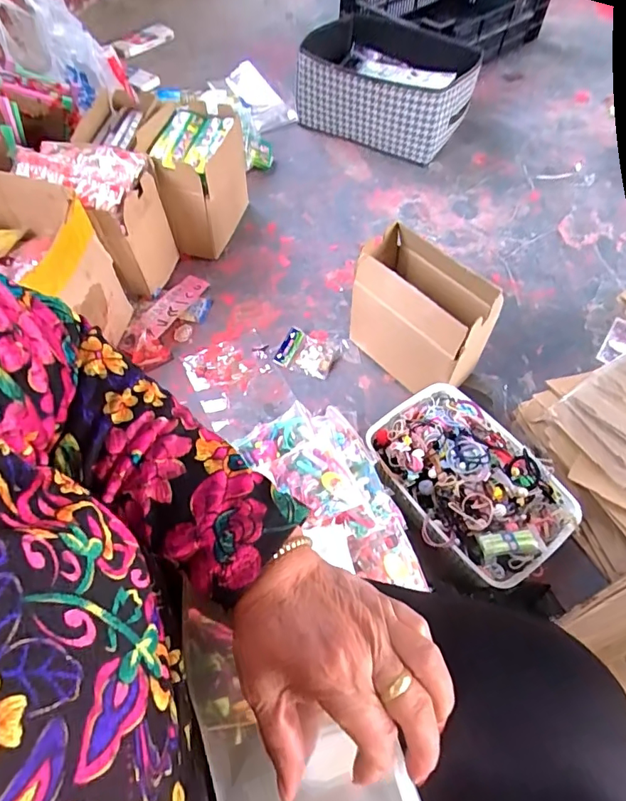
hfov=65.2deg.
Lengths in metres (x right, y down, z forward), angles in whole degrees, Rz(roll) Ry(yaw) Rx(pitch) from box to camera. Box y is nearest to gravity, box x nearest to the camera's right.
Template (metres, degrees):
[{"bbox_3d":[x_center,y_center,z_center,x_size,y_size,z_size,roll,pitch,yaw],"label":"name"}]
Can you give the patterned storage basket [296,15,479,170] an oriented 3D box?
[{"bbox_3d":[0.204,-0.825,1.279,0.397,0.181,0.352,22,60,10],"label":"patterned storage basket"}]

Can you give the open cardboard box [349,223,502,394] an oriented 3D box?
[{"bbox_3d":[0.172,-0.140,0.859,0.112,0.222,0.261,-35,63,-22],"label":"open cardboard box"}]

